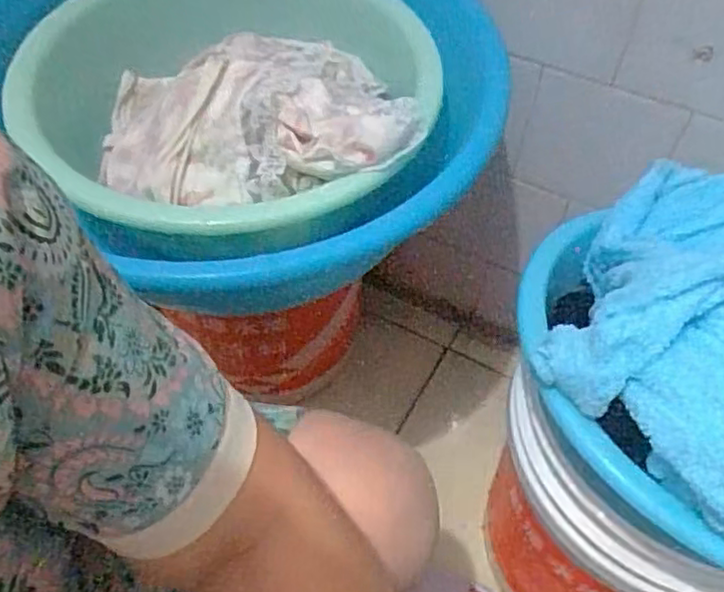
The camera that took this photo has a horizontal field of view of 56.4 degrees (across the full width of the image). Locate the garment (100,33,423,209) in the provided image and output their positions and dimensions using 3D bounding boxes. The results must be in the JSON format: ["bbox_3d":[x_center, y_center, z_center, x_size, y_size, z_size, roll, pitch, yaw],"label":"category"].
[{"bbox_3d":[-0.087,-0.138,0.540,0.240,0.071,0.157,-12,52,-11],"label":"garment"}]

